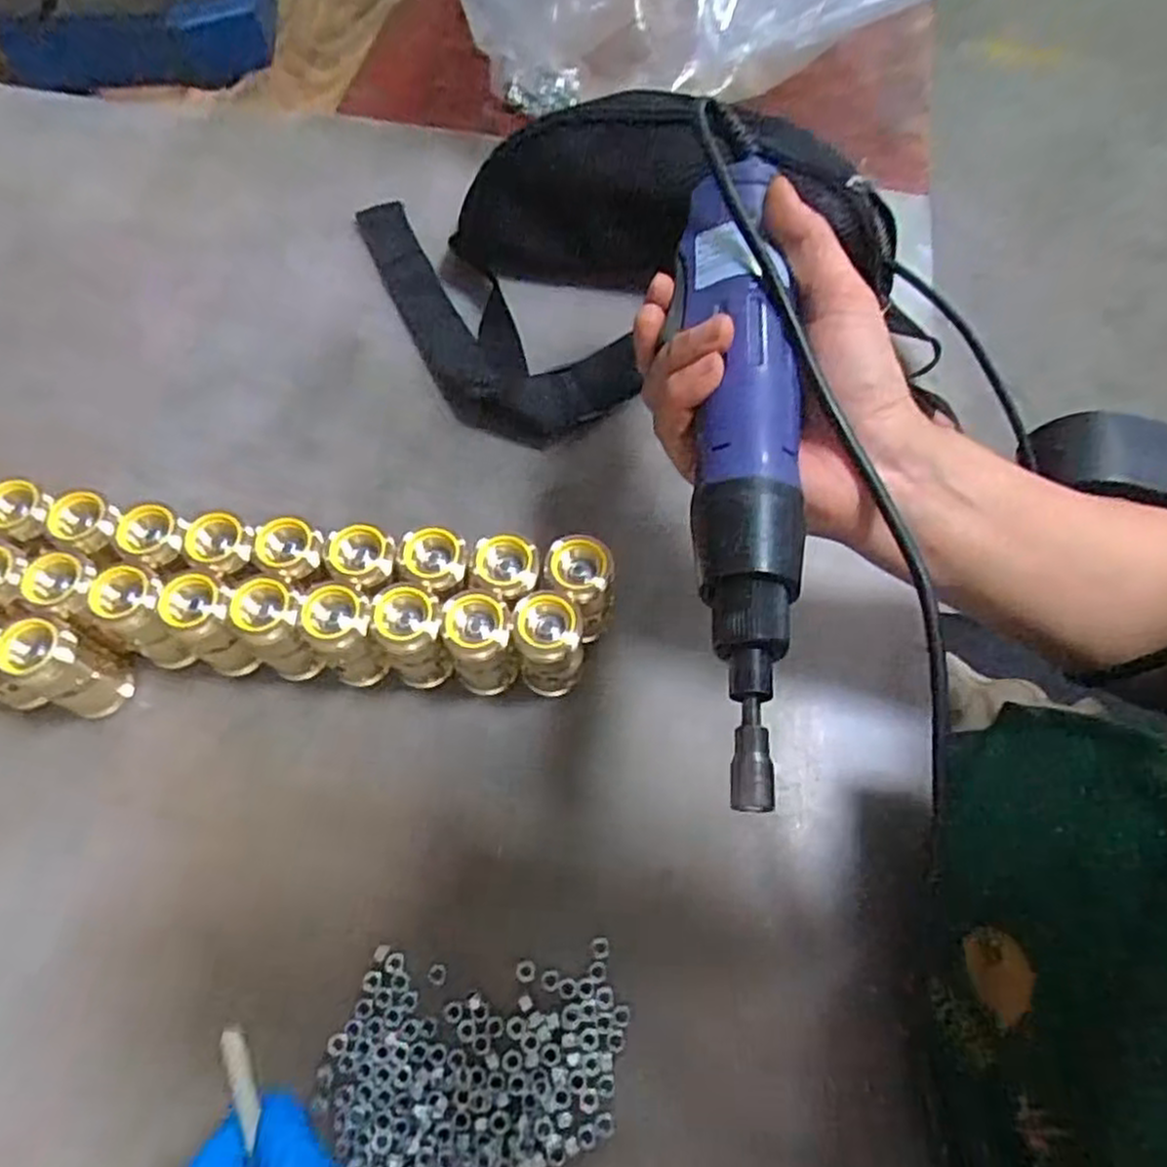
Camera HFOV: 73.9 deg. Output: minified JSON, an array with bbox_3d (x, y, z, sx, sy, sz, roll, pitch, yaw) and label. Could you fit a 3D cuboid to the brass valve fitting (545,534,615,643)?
[{"bbox_3d":[-0.002,0.004,0.384,0.032,0.057,0.034,4,65,-2],"label":"brass valve fitting"}]

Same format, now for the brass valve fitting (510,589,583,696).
[{"bbox_3d":[-0.017,0.028,0.366,0.031,0.068,0.031,-1,65,-4],"label":"brass valve fitting"}]

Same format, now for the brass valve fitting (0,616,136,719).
[{"bbox_3d":[-0.244,0.041,0.367,0.027,0.060,0.027,-33,71,-17],"label":"brass valve fitting"}]

